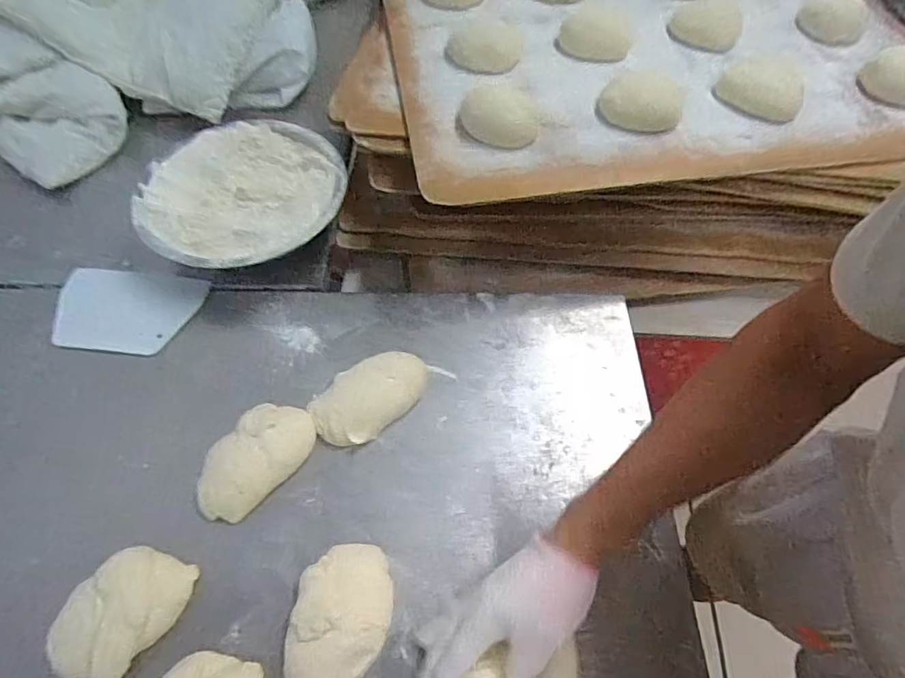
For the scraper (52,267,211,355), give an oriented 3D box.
[{"bbox_3d":[-0.432,-0.040,0.675,0.191,0.006,0.127,5,56,3],"label":"scraper"}]

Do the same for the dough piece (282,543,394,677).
[{"bbox_3d":[-0.101,0.253,0.466,0.084,0.041,0.127,8,58,5],"label":"dough piece"}]

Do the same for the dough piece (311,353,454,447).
[{"bbox_3d":[-0.085,0.058,0.589,0.155,0.032,0.077,-33,63,-19],"label":"dough piece"}]

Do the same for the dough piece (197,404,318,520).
[{"bbox_3d":[-0.212,0.127,0.548,0.082,0.039,0.139,38,65,21],"label":"dough piece"}]

